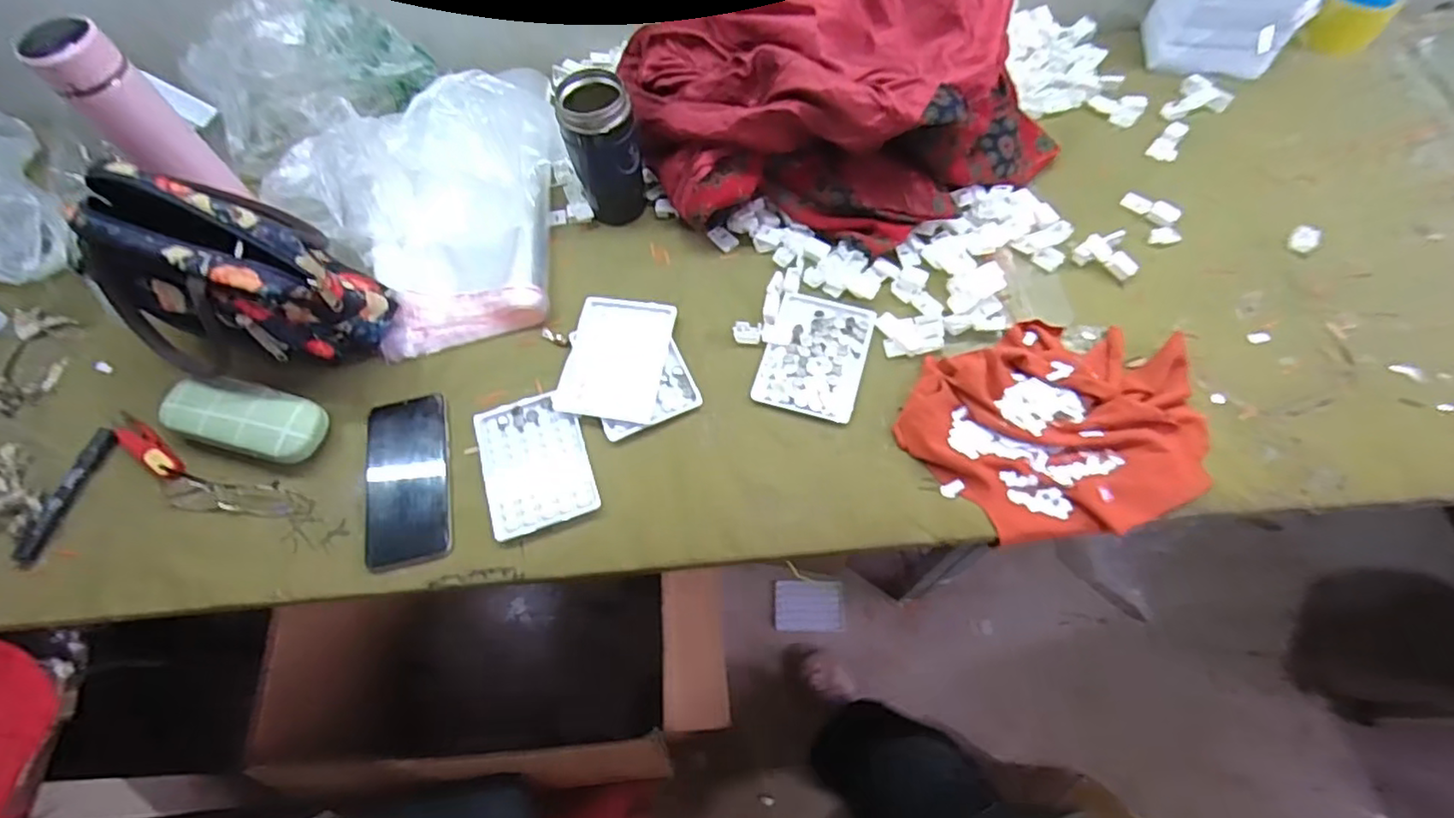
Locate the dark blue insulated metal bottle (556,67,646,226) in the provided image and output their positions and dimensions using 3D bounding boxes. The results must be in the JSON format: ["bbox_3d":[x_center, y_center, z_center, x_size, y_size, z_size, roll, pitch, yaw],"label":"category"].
[{"bbox_3d":[-0.126,-0.262,0.673,0.074,0.138,0.058,-13,64,-4],"label":"dark blue insulated metal bottle"}]

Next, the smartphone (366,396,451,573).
[{"bbox_3d":[-0.293,0.062,0.597,0.075,0.010,0.165,-13,64,-4],"label":"smartphone"}]

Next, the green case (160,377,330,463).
[{"bbox_3d":[-0.456,0.005,0.605,0.156,0.034,0.060,14,65,9],"label":"green case"}]

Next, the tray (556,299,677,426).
[{"bbox_3d":[-0.108,-0.051,0.638,0.097,0.007,0.130,9,64,6],"label":"tray"}]

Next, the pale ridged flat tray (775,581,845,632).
[{"bbox_3d":[0.158,0.379,1.250,0.128,0.019,0.095,1,64,1],"label":"pale ridged flat tray"}]

